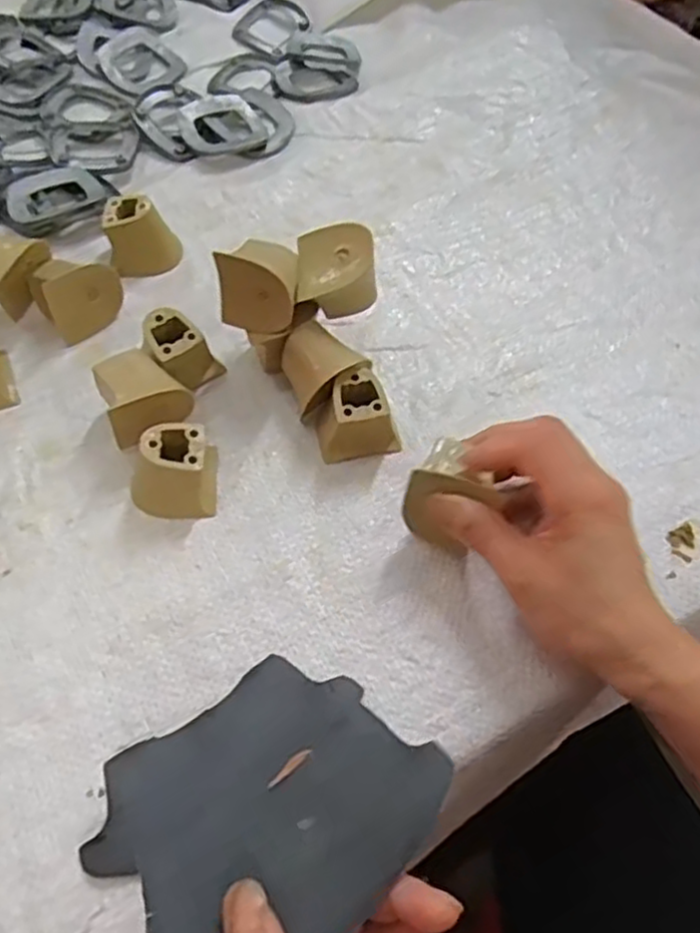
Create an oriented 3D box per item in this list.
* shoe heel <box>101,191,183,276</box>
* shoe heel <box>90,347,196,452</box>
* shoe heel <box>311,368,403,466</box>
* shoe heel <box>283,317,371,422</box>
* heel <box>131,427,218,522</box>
[{"bbox_3d":[-0.132,-0.148,0.458,0.042,0.037,0.036,-12,60,-9],"label":"shoe heel"},{"bbox_3d":[-0.110,-0.036,0.390,0.043,0.037,0.046,-19,61,-13],"label":"shoe heel"},{"bbox_3d":[0.004,-0.027,0.390,0.044,0.037,0.033,-11,60,-9],"label":"shoe heel"},{"bbox_3d":[-0.014,-0.053,0.398,0.040,0.039,0.041,-21,62,-14],"label":"shoe heel"},{"bbox_3d":[-0.092,0.002,0.369,0.043,0.037,0.041,-3,59,-4],"label":"heel"}]

